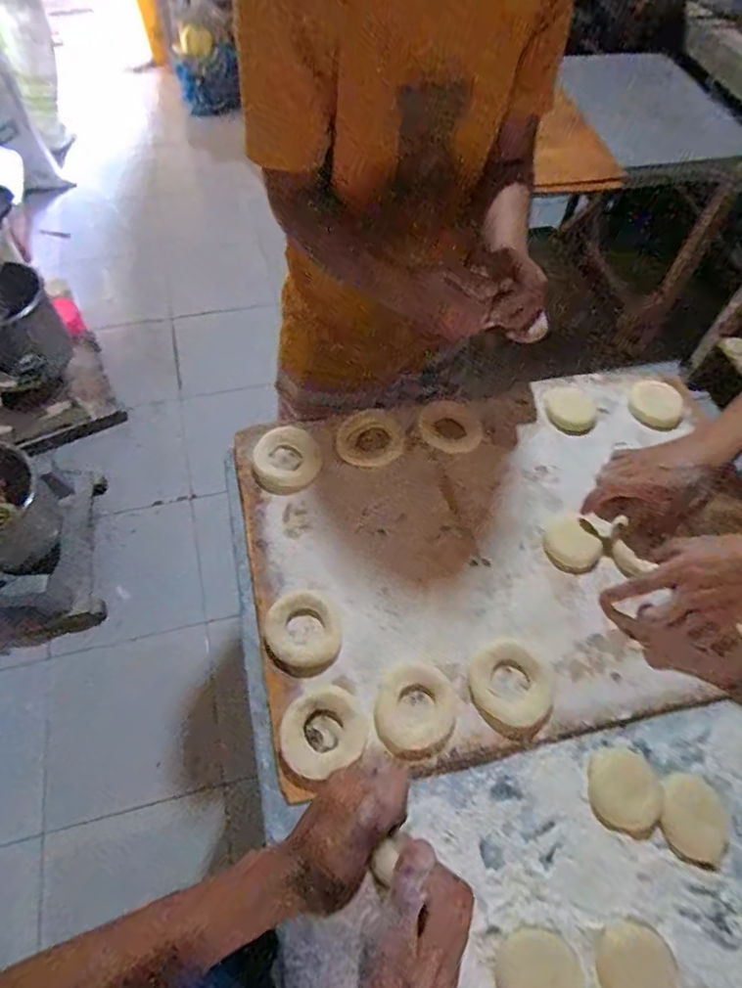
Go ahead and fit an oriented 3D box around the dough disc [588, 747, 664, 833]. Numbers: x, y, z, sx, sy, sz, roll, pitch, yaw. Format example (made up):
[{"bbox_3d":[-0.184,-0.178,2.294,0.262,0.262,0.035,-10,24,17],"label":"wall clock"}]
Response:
[{"bbox_3d":[0.232,0.269,0.498,0.059,0.009,0.065,6,61,0],"label":"dough disc"}]

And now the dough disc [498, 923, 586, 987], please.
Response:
[{"bbox_3d":[0.133,0.379,0.426,0.061,0.009,0.066,1,61,-3],"label":"dough disc"}]

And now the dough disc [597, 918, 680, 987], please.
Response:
[{"bbox_3d":[0.210,0.376,0.428,0.060,0.005,0.067,-9,62,-8],"label":"dough disc"}]

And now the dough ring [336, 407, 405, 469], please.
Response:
[{"bbox_3d":[0.000,-0.070,0.675,0.083,0.011,0.077,1,61,-3],"label":"dough ring"}]

